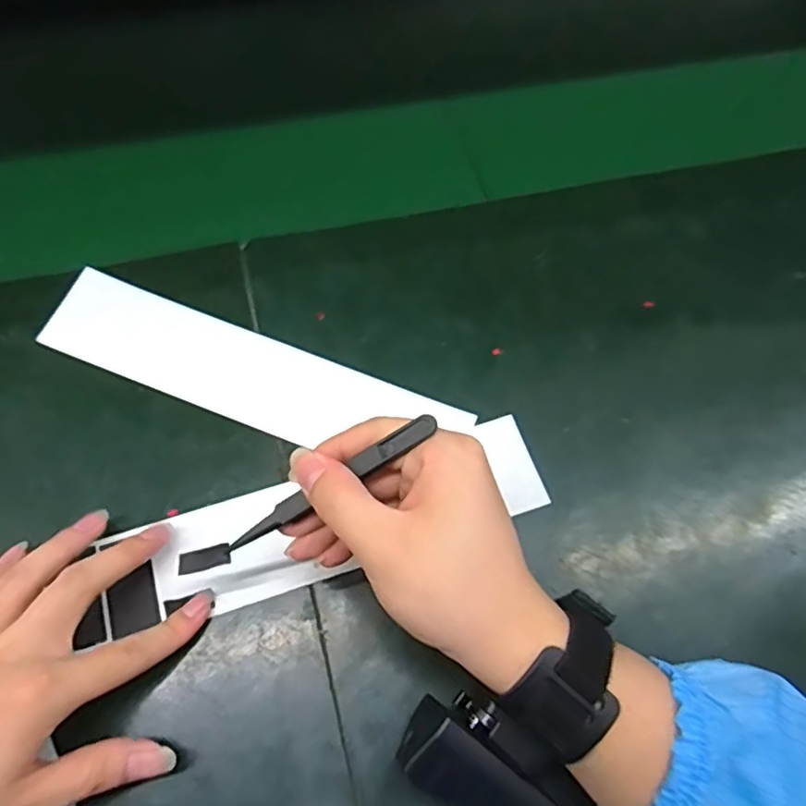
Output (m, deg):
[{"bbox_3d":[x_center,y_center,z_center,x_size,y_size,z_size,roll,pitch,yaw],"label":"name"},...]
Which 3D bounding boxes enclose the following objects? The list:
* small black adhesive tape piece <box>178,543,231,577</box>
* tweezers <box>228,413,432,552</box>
[{"bbox_3d":[-0.091,0.072,0.278,0.023,0.004,0.010,-16,62,-2],"label":"small black adhesive tape piece"},{"bbox_3d":[-0.034,0.037,0.269,0.113,0.010,0.007,-34,64,11],"label":"tweezers"}]

